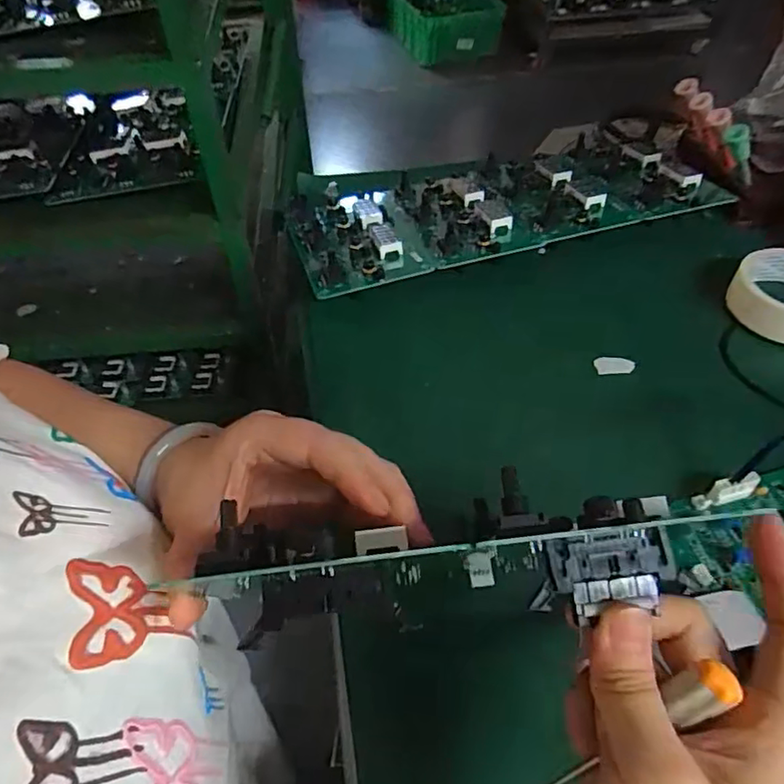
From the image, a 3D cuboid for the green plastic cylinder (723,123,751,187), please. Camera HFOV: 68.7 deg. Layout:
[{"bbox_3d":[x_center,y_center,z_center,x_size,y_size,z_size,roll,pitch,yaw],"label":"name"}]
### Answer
[{"bbox_3d":[0.320,-0.214,0.522,0.018,0.081,0.013,-41,51,19],"label":"green plastic cylinder"}]

